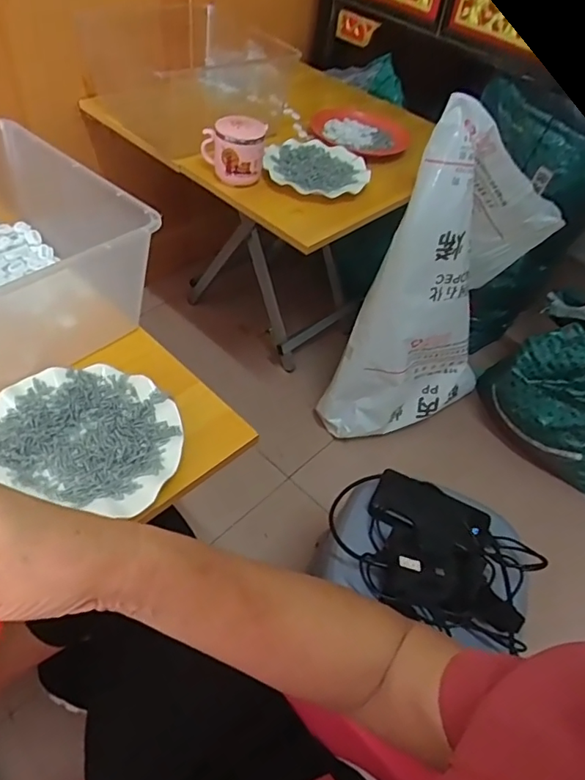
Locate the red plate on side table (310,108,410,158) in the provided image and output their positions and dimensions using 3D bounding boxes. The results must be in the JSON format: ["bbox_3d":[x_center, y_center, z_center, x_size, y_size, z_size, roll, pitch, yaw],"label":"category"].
[{"bbox_3d":[0.132,-0.521,1.058,0.180,0.021,0.203,-4,46,-12],"label":"red plate on side table"}]

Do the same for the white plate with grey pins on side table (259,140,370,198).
[{"bbox_3d":[0.041,-0.388,0.924,0.177,0.029,0.172,5,45,-3],"label":"white plate with grey pins on side table"}]

